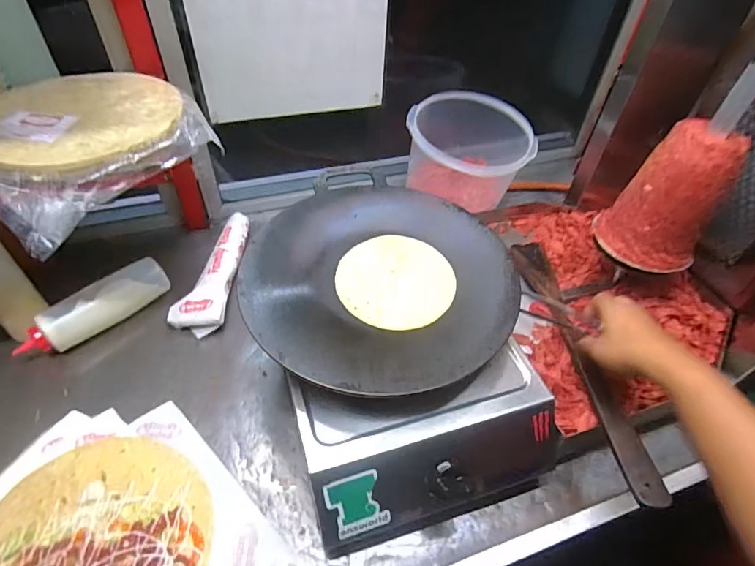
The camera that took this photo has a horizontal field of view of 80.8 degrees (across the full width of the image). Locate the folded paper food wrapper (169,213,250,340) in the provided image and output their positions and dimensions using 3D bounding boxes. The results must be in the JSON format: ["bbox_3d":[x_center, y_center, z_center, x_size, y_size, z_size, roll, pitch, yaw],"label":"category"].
[{"bbox_3d":[-0.263,-0.025,0.744,0.076,0.035,0.259,7,46,-1],"label":"folded paper food wrapper"}]

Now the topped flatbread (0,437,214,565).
[{"bbox_3d":[-0.302,0.280,0.457,0.242,0.020,0.239,3,46,-3],"label":"topped flatbread"}]

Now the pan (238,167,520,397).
[{"bbox_3d":[-0.001,-0.020,0.555,0.314,0.026,0.345,3,46,-3],"label":"pan"}]

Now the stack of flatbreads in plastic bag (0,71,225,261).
[{"bbox_3d":[-0.340,-0.168,0.506,0.255,0.051,0.250,32,50,22],"label":"stack of flatbreads in plastic bag"}]

